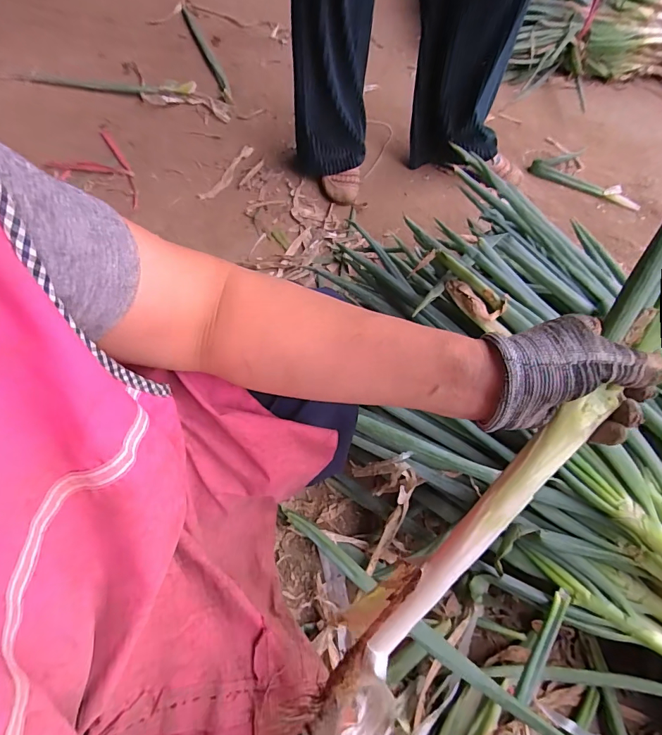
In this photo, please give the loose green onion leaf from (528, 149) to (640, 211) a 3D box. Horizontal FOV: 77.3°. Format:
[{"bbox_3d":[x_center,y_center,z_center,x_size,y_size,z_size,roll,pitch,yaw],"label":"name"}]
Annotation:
[{"bbox_3d":[0.671,-0.510,1.088,0.281,0.022,0.128,22,65,7],"label":"loose green onion leaf"}]

